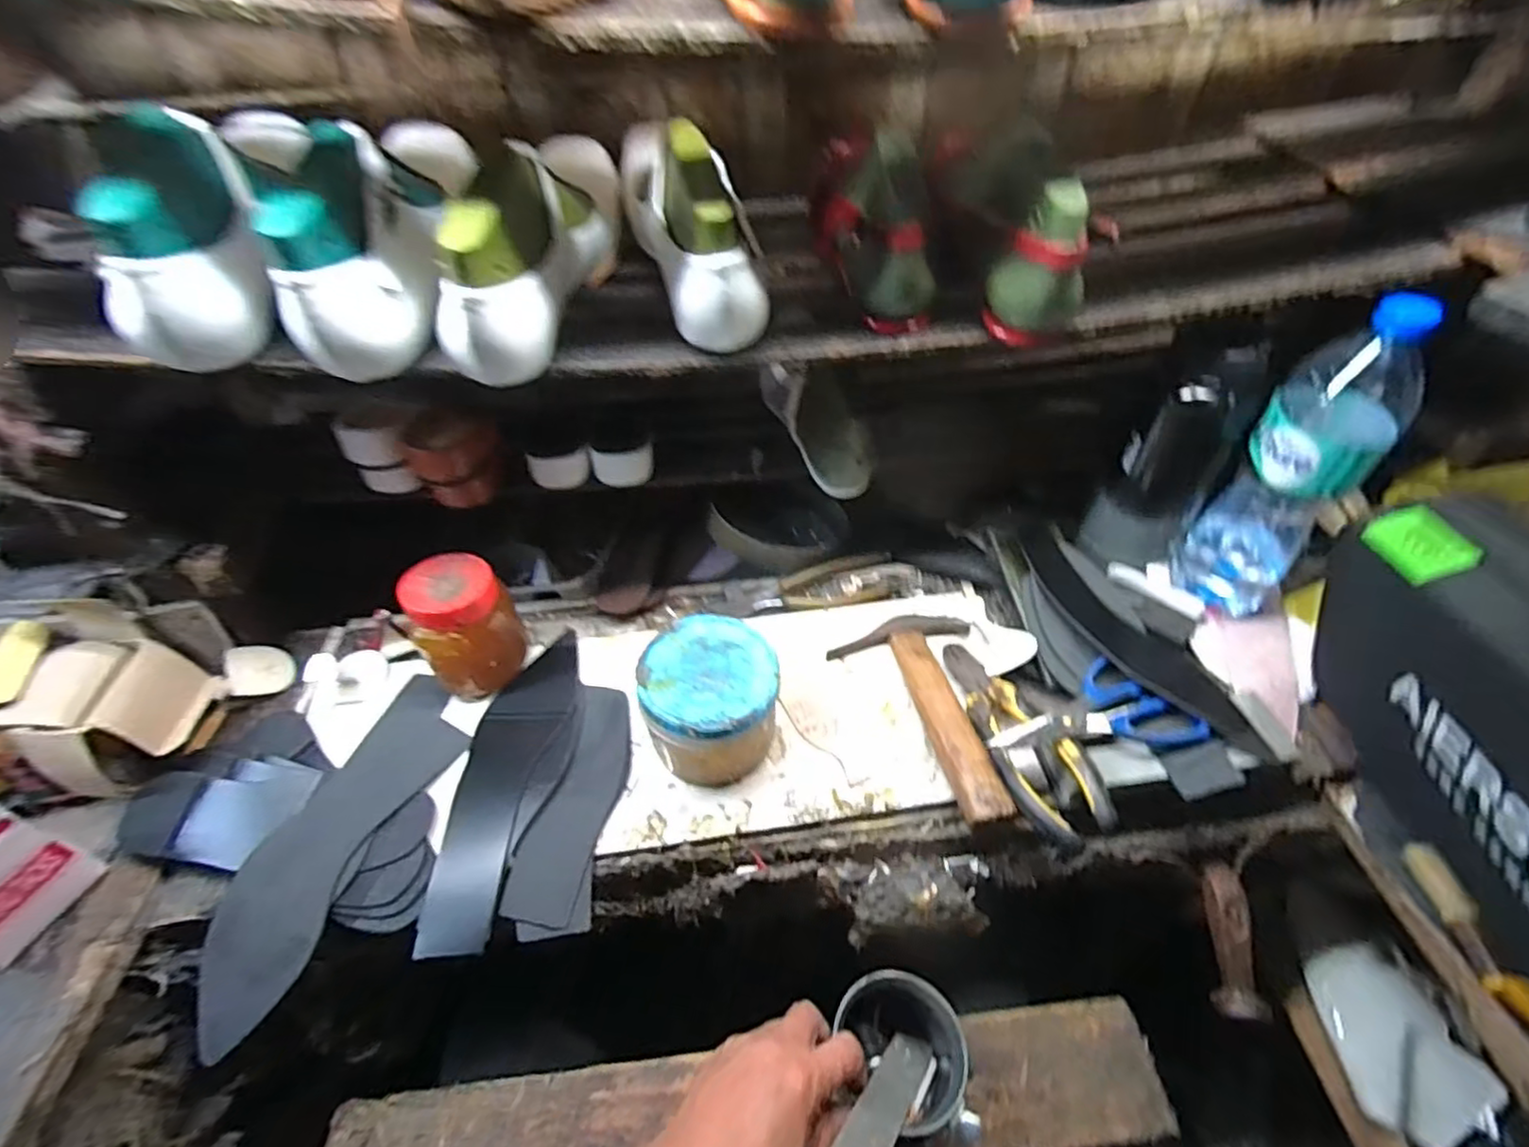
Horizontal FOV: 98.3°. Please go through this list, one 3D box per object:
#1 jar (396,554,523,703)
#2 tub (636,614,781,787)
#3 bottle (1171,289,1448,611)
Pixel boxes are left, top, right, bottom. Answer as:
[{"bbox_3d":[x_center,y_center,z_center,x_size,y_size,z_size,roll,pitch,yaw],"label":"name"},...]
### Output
[{"bbox_3d":[-0.254,0.041,0.561,0.079,0.112,0.073,-1,50,1],"label":"jar"},{"bbox_3d":[-0.042,0.098,0.519,0.105,0.090,0.114,-9,50,-5],"label":"tub"},{"bbox_3d":[0.422,-0.077,0.531,0.066,0.267,0.083,-36,57,-25],"label":"bottle"}]

